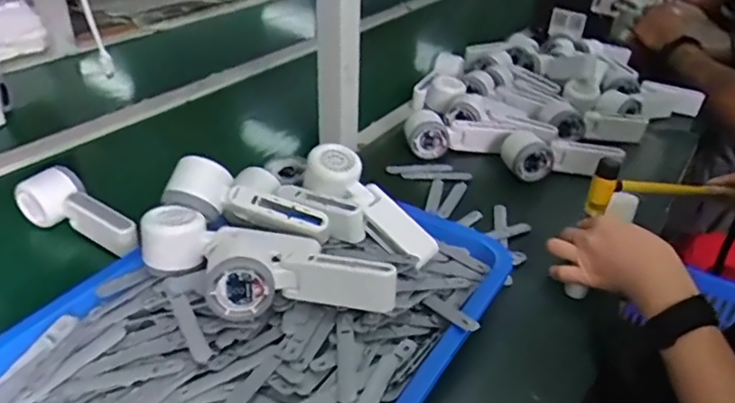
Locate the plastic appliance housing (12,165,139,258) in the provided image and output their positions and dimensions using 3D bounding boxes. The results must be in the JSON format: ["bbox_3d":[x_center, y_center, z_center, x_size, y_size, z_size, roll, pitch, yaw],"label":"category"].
[{"bbox_3d":[-0.318,0.017,0.646,0.171,0.052,0.056,24,39,30],"label":"plastic appliance housing"}]

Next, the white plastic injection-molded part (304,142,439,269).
[{"bbox_3d":[0.001,0.005,0.609,0.165,0.038,0.051,42,43,6],"label":"white plastic injection-molded part"}]

